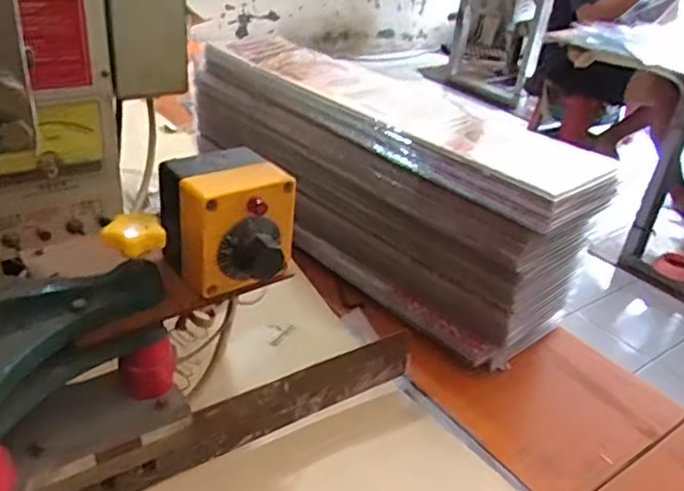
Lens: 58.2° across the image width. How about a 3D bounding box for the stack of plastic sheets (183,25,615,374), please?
[{"bbox_3d":[0.020,-0.079,0.774,0.136,0.214,0.564,-19,40,-36],"label":"stack of plastic sheets"}]

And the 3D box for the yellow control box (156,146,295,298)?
[{"bbox_3d":[-0.076,-0.017,0.419,0.082,0.075,0.081,-11,36,-27],"label":"yellow control box"}]

